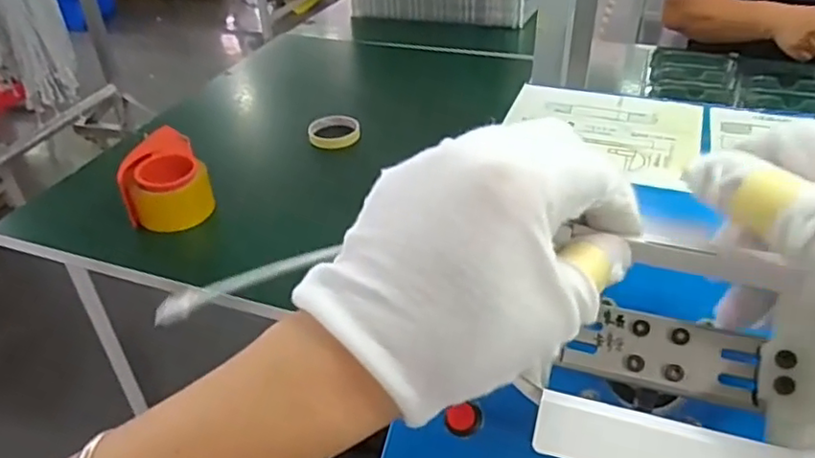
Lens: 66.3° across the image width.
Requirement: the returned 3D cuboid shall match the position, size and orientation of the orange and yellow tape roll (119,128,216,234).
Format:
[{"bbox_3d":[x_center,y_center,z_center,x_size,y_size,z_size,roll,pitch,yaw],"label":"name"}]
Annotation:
[{"bbox_3d":[-0.335,-0.066,0.858,0.112,0.091,0.111,-18,39,-21],"label":"orange and yellow tape roll"}]

